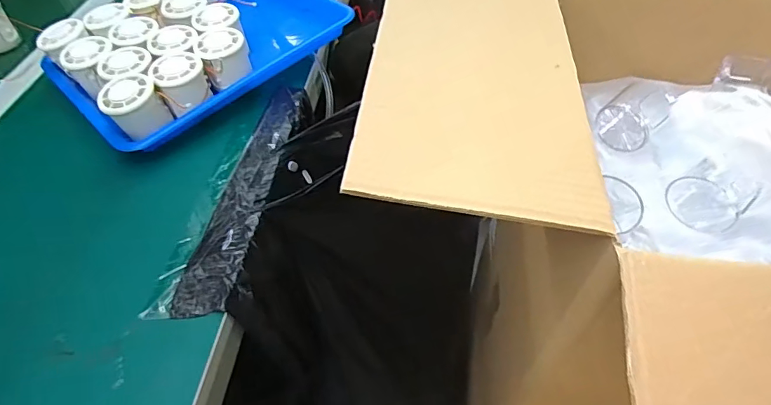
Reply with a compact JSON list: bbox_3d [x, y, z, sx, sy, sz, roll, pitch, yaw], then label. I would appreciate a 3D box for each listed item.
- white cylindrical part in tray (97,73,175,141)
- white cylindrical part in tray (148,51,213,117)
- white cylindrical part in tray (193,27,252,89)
[{"bbox_3d":[-0.268,-0.102,0.491,0.058,0.050,0.054,-33,57,-24],"label":"white cylindrical part in tray"},{"bbox_3d":[-0.225,-0.132,0.512,0.052,0.049,0.055,0,50,0],"label":"white cylindrical part in tray"},{"bbox_3d":[-0.187,-0.170,0.536,0.054,0.045,0.058,0,50,0],"label":"white cylindrical part in tray"}]

